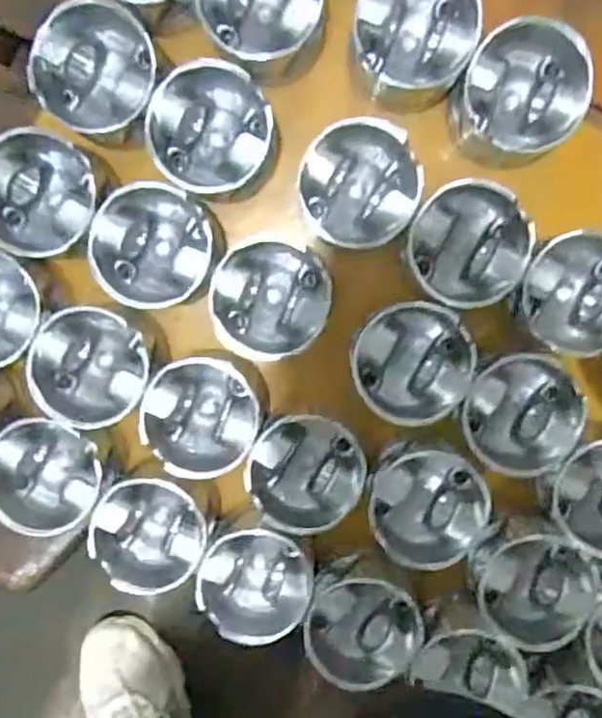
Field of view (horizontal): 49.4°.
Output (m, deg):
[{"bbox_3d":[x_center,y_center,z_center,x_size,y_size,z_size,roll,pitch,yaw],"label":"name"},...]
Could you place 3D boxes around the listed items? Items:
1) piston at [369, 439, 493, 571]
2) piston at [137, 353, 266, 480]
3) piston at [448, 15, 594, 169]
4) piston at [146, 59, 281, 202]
[{"bbox_3d":[0.093,0.112,0.518,0.088,0.072,0.086,0,97,2],"label":"piston"},{"bbox_3d":[-0.076,0.042,0.510,0.096,0.064,0.088,0,97,2],"label":"piston"},{"bbox_3d":[0.154,-0.189,0.479,0.083,0.085,0.086,0,97,2],"label":"piston"},{"bbox_3d":[-0.066,-0.164,0.486,0.081,0.072,0.085,0,97,2],"label":"piston"}]

